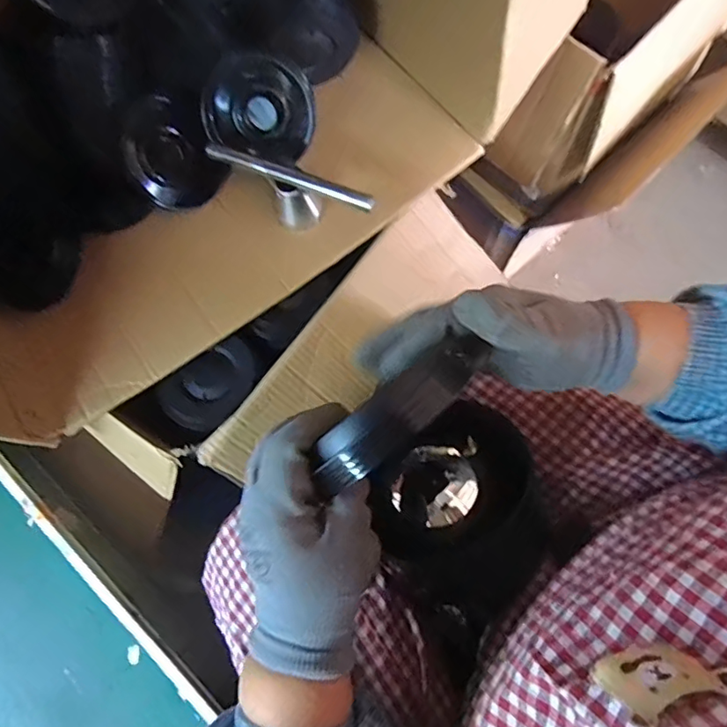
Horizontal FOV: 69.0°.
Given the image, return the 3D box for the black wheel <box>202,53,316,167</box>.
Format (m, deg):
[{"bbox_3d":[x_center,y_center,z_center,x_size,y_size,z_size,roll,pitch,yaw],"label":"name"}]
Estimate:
[{"bbox_3d":[-0.115,-0.283,0.588,0.119,0.103,0.023,18,32,-11],"label":"black wheel"}]

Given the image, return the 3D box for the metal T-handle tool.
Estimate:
[{"bbox_3d":[-0.083,-0.189,0.588,0.195,0.061,0.036,19,73,8],"label":"metal T-handle tool"}]

